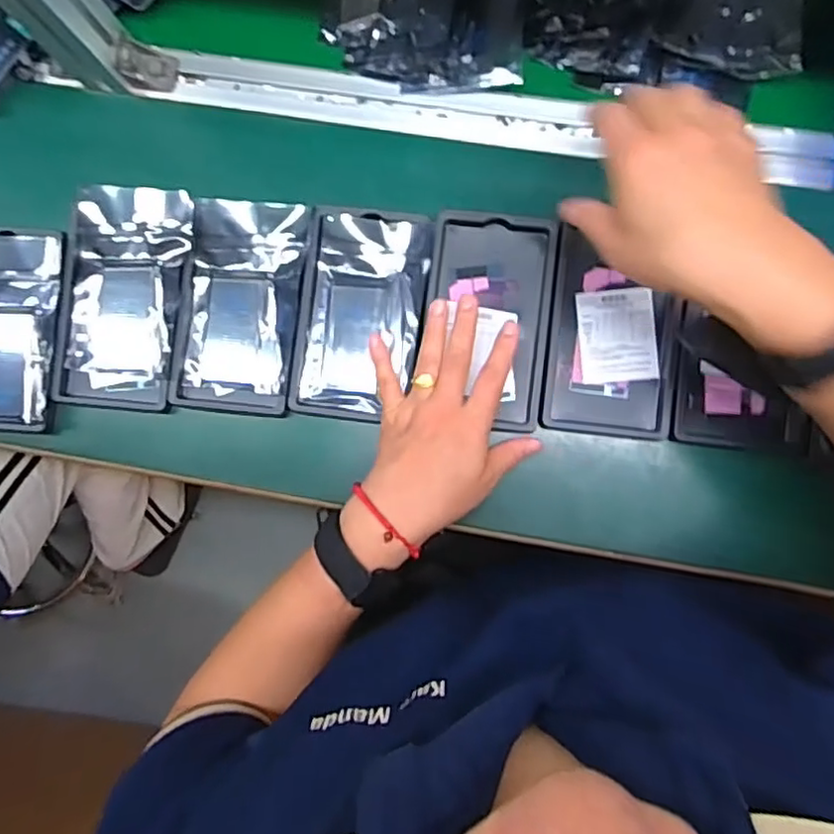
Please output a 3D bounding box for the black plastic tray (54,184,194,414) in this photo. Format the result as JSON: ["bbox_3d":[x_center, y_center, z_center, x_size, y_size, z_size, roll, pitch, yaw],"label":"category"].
[{"bbox_3d":[-0.229,-0.093,0.496,0.095,0.019,0.170,8,86,4],"label":"black plastic tray"}]

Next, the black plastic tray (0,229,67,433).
[{"bbox_3d":[-0.328,-0.069,0.504,0.094,0.014,0.158,5,86,4],"label":"black plastic tray"}]

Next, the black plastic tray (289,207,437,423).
[{"bbox_3d":[-0.042,-0.079,0.486,0.092,0.013,0.159,8,86,4],"label":"black plastic tray"}]

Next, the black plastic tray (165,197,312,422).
[{"bbox_3d":[-0.135,-0.085,0.491,0.093,0.017,0.159,8,86,4],"label":"black plastic tray"}]

